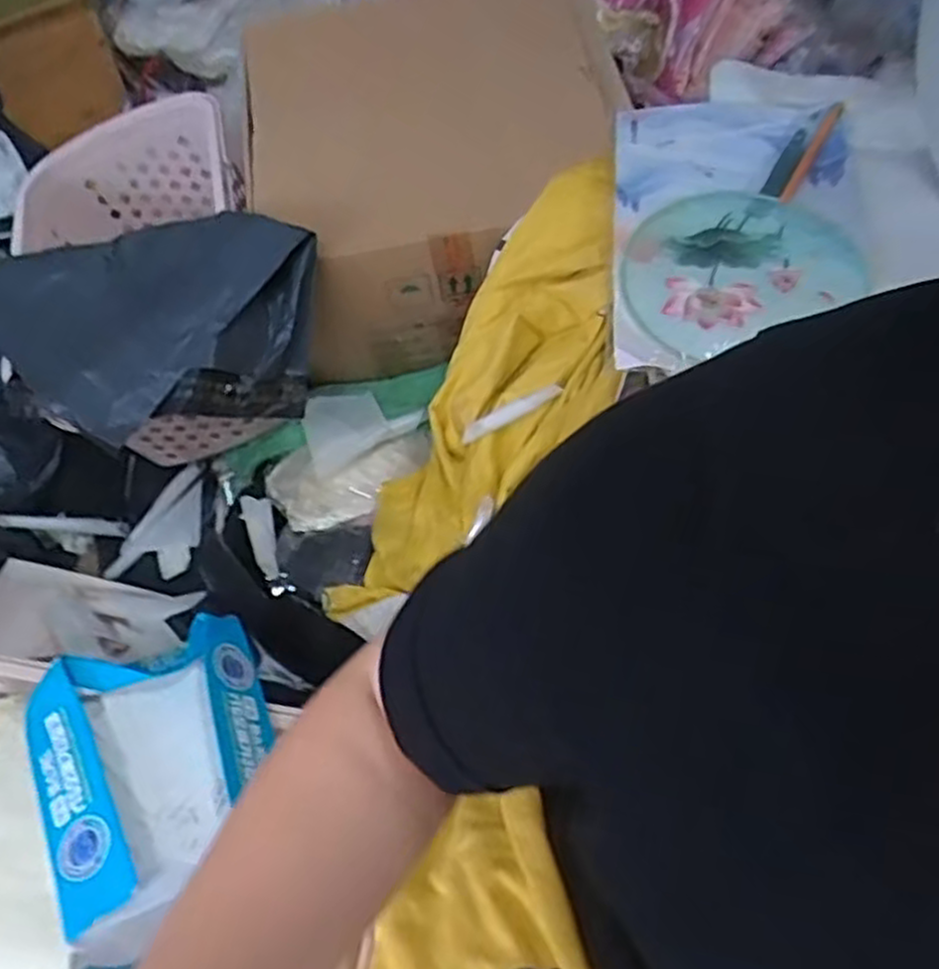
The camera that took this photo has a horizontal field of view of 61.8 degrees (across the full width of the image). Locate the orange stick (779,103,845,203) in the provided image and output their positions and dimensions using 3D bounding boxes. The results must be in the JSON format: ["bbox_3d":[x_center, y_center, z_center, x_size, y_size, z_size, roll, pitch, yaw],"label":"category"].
[{"bbox_3d":[0.316,-0.306,0.726,0.013,0.016,0.120,28,81,21],"label":"orange stick"}]

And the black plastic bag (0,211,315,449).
[{"bbox_3d":[-0.380,-0.174,0.845,0.396,0.144,0.227,13,56,11],"label":"black plastic bag"}]

